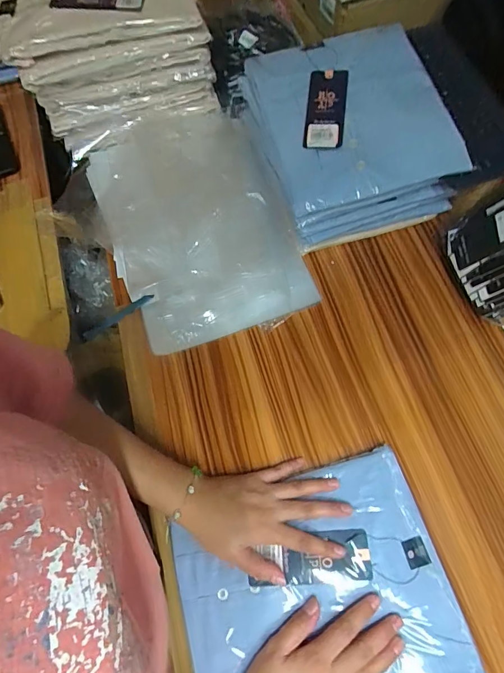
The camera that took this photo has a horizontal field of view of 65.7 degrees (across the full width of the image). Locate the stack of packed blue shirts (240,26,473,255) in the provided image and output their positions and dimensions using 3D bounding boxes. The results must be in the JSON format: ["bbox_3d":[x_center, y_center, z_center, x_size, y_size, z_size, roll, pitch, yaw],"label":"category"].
[{"bbox_3d":[0.121,-0.260,0.526,0.210,0.135,0.255,-16,68,-4],"label":"stack of packed blue shirts"}]

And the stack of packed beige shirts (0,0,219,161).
[{"bbox_3d":[-0.209,-0.434,0.574,0.261,0.154,0.218,-25,69,-8],"label":"stack of packed beige shirts"}]

